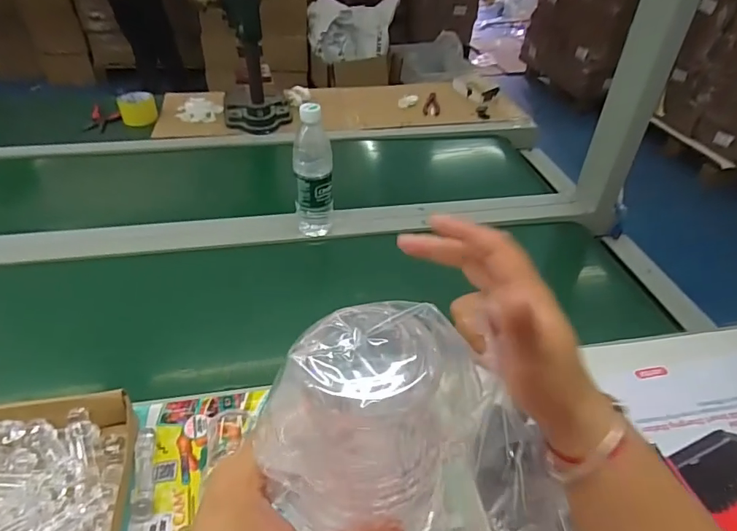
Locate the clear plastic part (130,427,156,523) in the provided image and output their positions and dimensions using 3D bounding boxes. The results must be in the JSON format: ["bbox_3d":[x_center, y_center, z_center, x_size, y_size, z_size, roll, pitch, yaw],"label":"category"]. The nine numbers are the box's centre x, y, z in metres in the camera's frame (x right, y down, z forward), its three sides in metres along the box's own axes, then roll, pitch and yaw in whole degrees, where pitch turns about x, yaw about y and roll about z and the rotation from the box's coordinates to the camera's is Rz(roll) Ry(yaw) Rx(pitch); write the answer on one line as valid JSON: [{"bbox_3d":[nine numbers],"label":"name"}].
[{"bbox_3d":[-0.237,0.217,0.498,0.018,0.017,0.093,-6,56,-11],"label":"clear plastic part"}]

